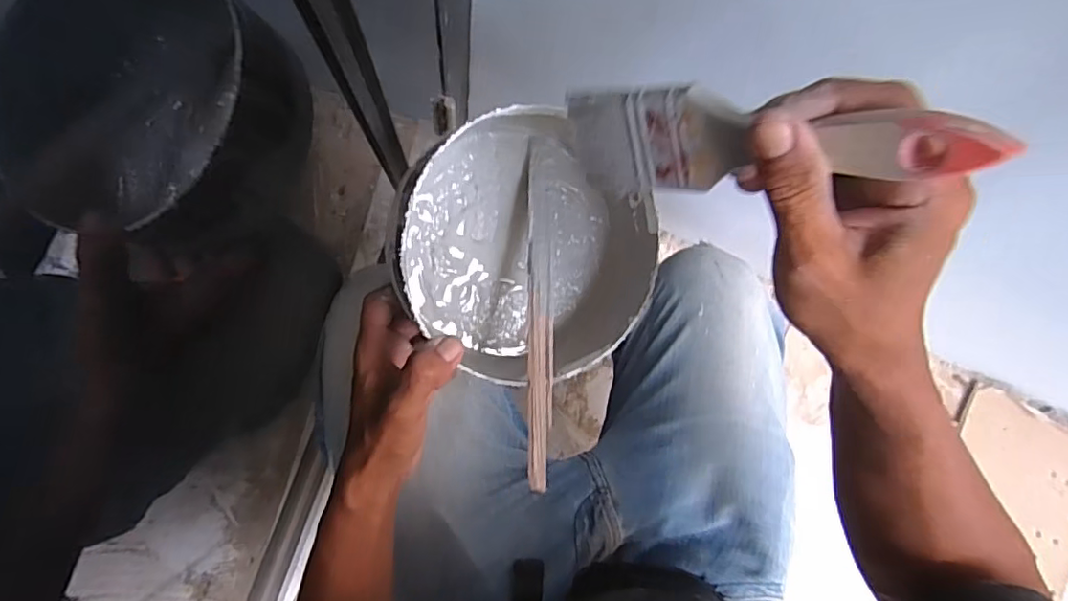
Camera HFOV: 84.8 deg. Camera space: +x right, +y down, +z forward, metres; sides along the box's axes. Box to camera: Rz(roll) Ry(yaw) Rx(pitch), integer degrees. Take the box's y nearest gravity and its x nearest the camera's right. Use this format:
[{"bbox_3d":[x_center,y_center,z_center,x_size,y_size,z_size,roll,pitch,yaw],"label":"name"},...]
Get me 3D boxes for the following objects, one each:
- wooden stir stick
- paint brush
[{"bbox_3d":[0.005,-0.001,0.391,0.016,0.005,0.239,3,72,-6],"label":"wooden stir stick"},{"bbox_3d":[0.085,-0.068,0.249,0.011,0.185,0.048,-29,120,-35],"label":"paint brush"}]

